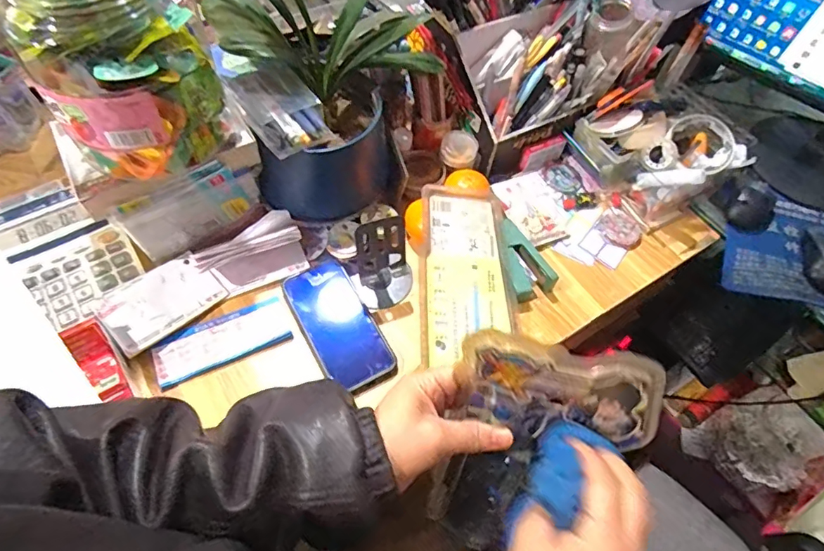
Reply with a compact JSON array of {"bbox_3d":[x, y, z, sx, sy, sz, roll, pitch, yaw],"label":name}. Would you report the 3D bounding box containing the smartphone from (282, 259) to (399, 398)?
[{"bbox_3d":[-0.087,0.059,0.595,0.078,0.015,0.170,-26,70,-16],"label":"smartphone"}]

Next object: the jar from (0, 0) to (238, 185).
[{"bbox_3d":[-0.262,-0.199,0.472,0.145,0.180,0.159,-20,61,-16],"label":"jar"}]

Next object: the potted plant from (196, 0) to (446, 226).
[{"bbox_3d":[-0.105,-0.249,0.633,0.239,0.227,0.255,-20,61,-16],"label":"potted plant"}]

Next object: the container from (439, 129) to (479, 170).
[{"bbox_3d":[0.065,-0.175,0.700,0.051,0.029,0.049,2,58,-3],"label":"container"}]

